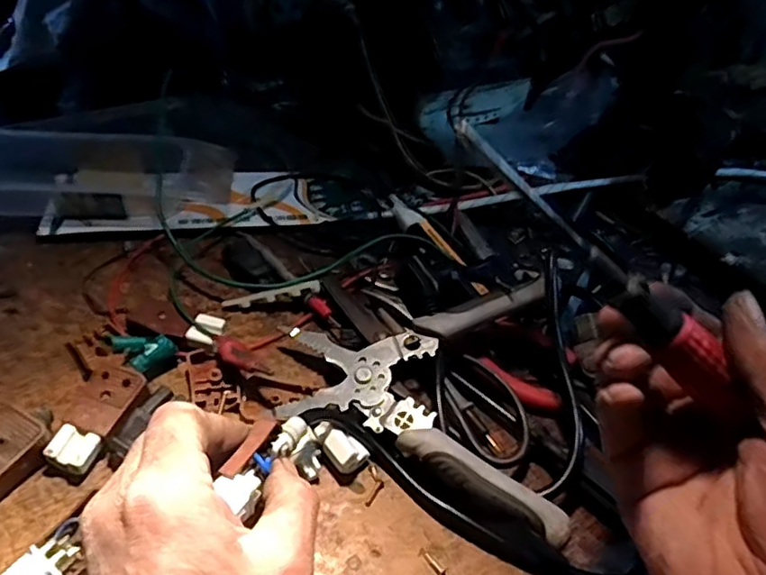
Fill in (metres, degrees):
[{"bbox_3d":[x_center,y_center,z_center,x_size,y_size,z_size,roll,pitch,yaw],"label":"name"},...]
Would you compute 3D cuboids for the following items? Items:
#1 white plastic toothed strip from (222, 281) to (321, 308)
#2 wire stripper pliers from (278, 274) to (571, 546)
[{"bbox_3d":[-0.076,0.006,0.424,0.067,0.006,0.010,-11,44,2],"label":"white plastic toothed strip"},{"bbox_3d":[0.041,0.046,0.372,0.183,0.050,0.137,25,46,19],"label":"wire stripper pliers"}]

